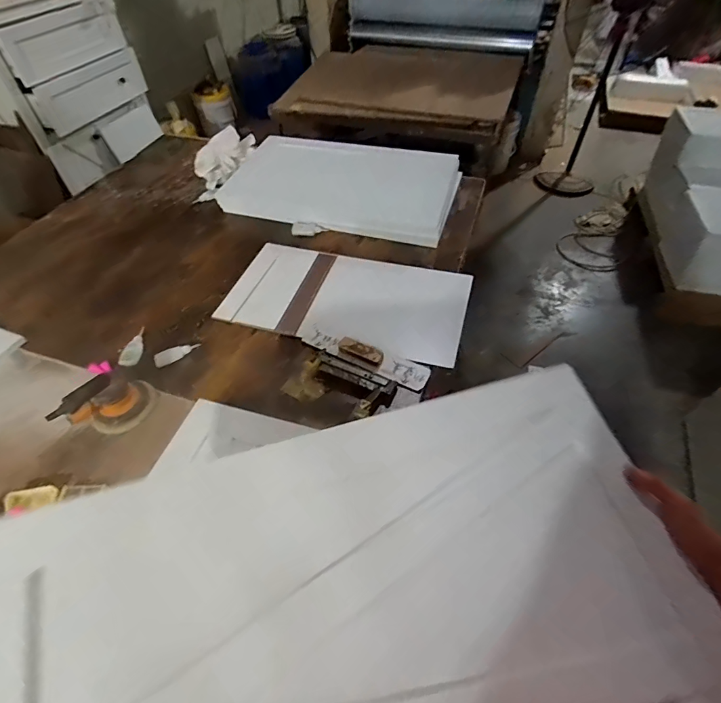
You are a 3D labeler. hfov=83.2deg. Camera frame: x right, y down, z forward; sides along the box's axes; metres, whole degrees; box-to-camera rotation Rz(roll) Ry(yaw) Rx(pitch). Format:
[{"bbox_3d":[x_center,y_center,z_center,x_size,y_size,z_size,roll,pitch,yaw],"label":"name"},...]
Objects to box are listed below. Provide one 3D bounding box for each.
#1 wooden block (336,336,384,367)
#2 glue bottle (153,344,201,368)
[{"bbox_3d":[-0.002,-0.002,0.839,0.104,0.019,0.042,28,56,22],"label":"wooden block"},{"bbox_3d":[-0.396,0.004,0.881,0.097,0.020,0.027,-19,53,-14],"label":"glue bottle"}]

